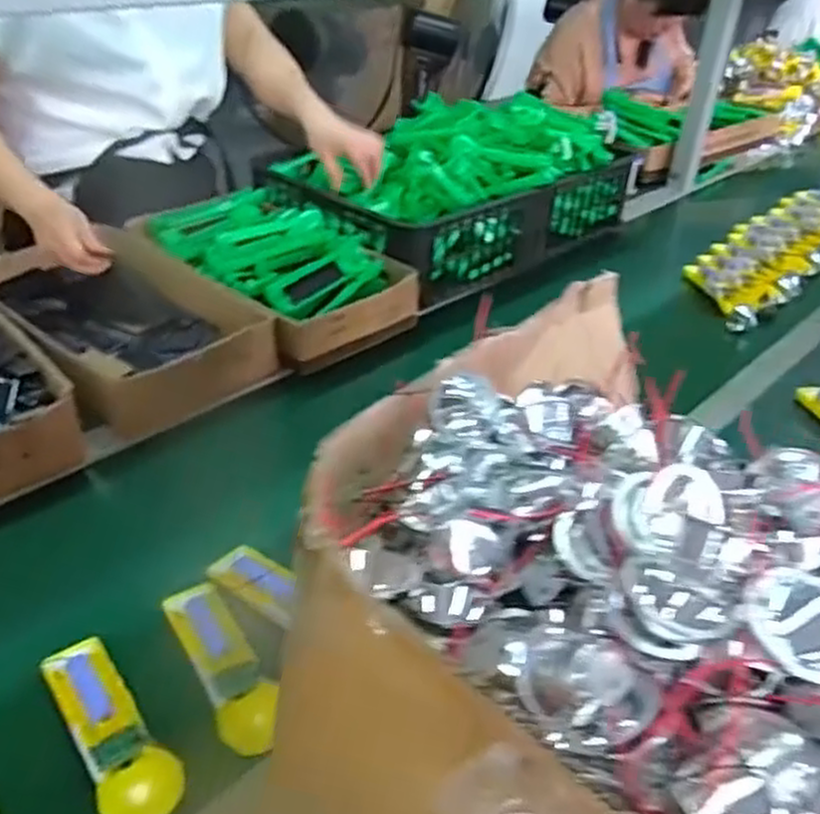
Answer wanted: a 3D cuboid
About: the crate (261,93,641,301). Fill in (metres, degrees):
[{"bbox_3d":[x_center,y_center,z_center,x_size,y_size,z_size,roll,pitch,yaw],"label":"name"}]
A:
[{"bbox_3d":[0.068,-0.396,1.325,0.547,0.187,0.385,-28,46,-35],"label":"crate"}]

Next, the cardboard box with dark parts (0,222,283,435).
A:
[{"bbox_3d":[-0.393,-0.120,1.029,0.237,0.099,0.436,-26,45,-33],"label":"cardboard box with dark parts"}]

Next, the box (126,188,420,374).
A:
[{"bbox_3d":[-0.203,-0.207,1.115,0.413,0.109,0.218,31,45,34],"label":"box"}]

